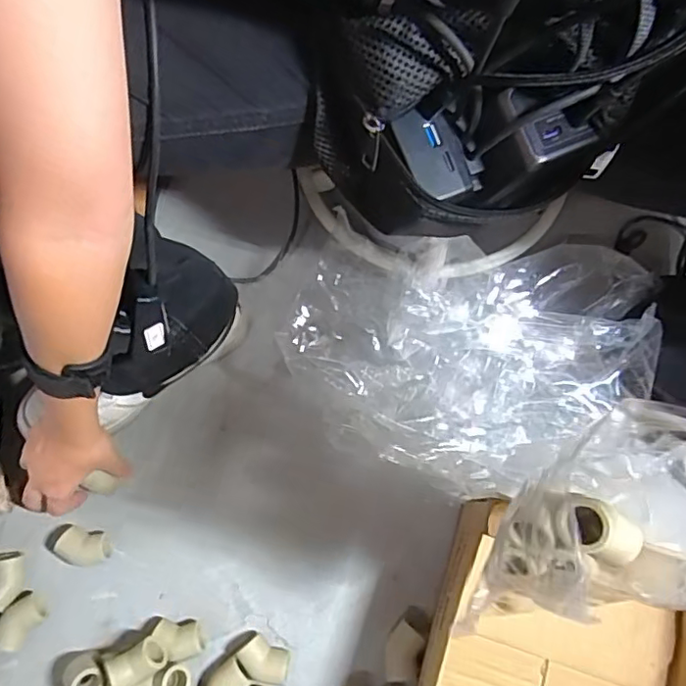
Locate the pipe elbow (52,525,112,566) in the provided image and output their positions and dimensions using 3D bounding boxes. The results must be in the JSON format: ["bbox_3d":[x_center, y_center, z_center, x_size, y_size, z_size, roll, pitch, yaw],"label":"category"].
[{"bbox_3d":[-0.247,0.195,0.553,0.048,0.024,0.031,11,73,5],"label":"pipe elbow"}]

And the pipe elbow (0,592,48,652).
[{"bbox_3d":[-0.297,0.255,0.531,0.029,0.022,0.047,32,76,11],"label":"pipe elbow"}]

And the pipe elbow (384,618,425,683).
[{"bbox_3d":[0.054,0.279,0.522,0.029,0.023,0.049,14,73,6],"label":"pipe elbow"}]

